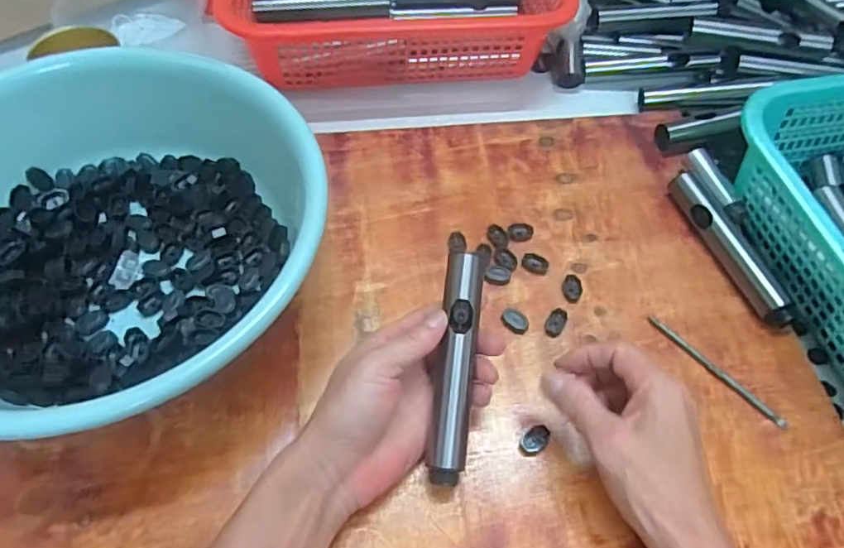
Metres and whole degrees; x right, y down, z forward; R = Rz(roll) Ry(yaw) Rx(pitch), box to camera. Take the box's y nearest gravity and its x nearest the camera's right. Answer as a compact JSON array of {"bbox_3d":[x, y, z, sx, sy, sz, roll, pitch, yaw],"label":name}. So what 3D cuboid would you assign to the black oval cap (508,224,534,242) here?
[{"bbox_3d":[0.085,-0.036,0.497,0.023,0.006,0.017,-11,60,-9],"label":"black oval cap"}]

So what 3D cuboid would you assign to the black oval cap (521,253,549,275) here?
[{"bbox_3d":[0.095,-0.009,0.479,0.022,0.004,0.016,17,60,7],"label":"black oval cap"}]

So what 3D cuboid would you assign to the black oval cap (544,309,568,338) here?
[{"bbox_3d":[0.105,0.038,0.450,0.014,0.008,0.022,27,62,13],"label":"black oval cap"}]

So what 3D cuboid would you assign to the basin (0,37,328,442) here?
[{"bbox_3d":[-0.219,-0.018,0.407,0.281,0.110,0.268,1,59,-2],"label":"basin"}]

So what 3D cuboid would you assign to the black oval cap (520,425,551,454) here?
[{"bbox_3d":[0.079,0.115,0.402,0.021,0.007,0.015,-29,65,-18],"label":"black oval cap"}]

